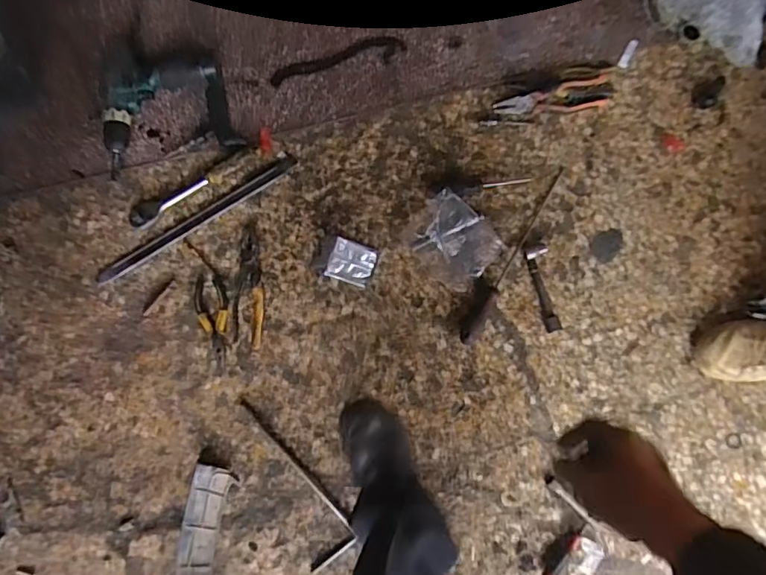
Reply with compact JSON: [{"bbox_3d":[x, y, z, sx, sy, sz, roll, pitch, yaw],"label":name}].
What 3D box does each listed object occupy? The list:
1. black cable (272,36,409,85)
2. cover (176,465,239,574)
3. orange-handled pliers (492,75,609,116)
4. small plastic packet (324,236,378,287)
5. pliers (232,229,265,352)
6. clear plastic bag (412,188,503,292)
[{"bbox_3d":[-0.081,-0.408,0.949,0.244,0.013,0.047,-15,84,-3],"label":"black cable"},{"bbox_3d":[-0.280,0.393,0.830,0.077,0.032,0.210,7,83,0],"label":"cover"},{"bbox_3d":[0.299,-0.327,0.930,0.201,0.019,0.050,-13,84,-3],"label":"orange-handled pliers"},{"bbox_3d":[-0.053,-0.042,0.893,0.076,0.013,0.068,20,89,-20],"label":"small plastic packet"},{"bbox_3d":[-0.220,-0.001,0.882,0.051,0.013,0.198,5,83,0],"label":"pliers"},{"bbox_3d":[0.123,-0.075,0.894,0.131,0.027,0.122,40,84,4],"label":"clear plastic bag"}]

